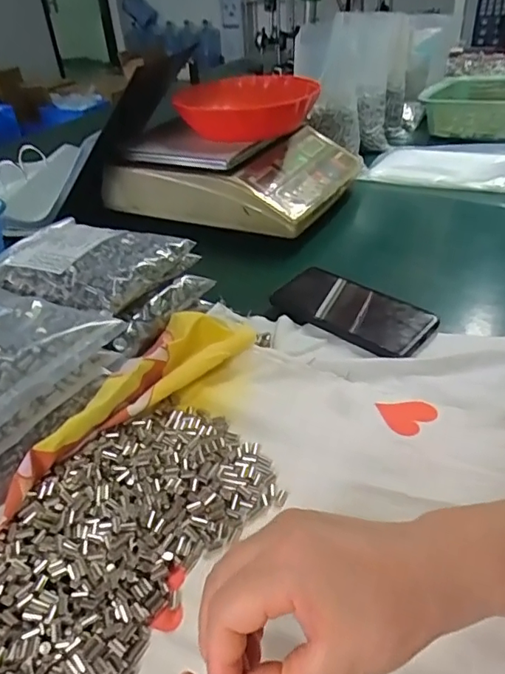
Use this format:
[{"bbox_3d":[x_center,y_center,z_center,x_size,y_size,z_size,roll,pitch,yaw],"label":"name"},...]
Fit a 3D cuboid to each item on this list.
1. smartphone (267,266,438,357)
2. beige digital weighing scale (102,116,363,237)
[{"bbox_3d":[0.100,-0.028,0.531,0.076,0.008,0.161,-38,47,-27],"label":"smartphone"},{"bbox_3d":[-0.025,-0.256,0.788,0.316,0.099,0.252,13,40,24],"label":"beige digital weighing scale"}]

